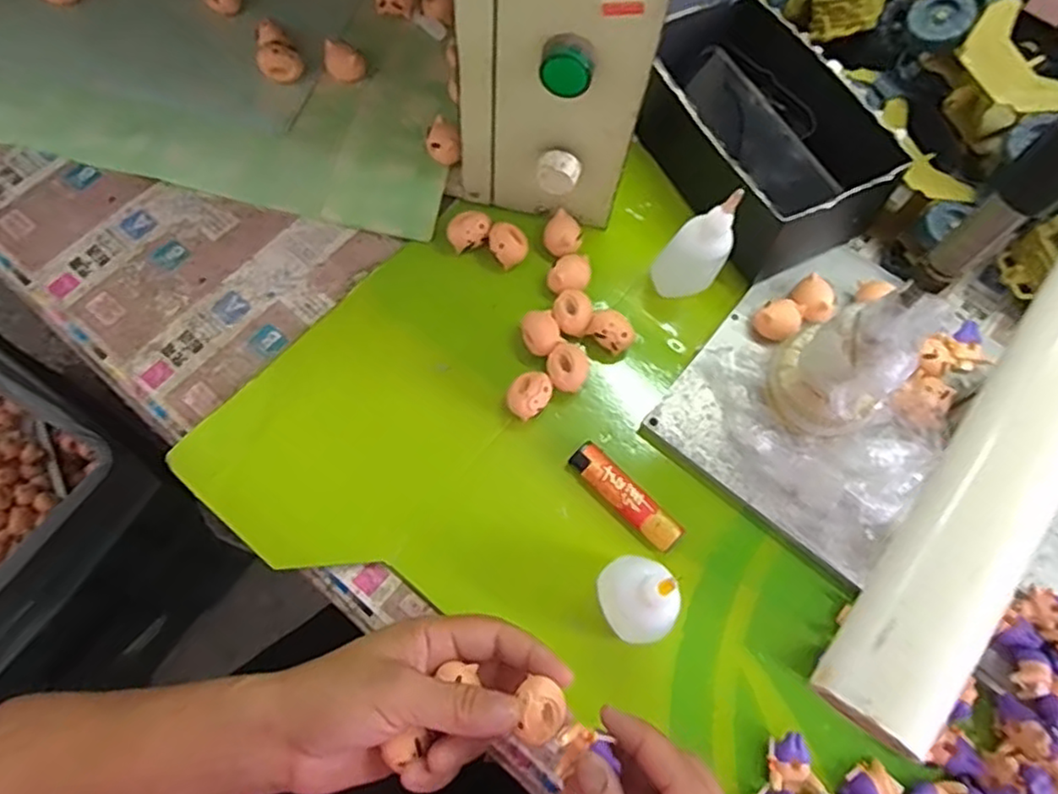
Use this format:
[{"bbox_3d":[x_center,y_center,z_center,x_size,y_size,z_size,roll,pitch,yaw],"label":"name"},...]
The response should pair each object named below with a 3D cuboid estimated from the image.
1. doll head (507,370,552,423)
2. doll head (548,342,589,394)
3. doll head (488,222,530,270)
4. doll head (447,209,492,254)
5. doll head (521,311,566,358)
[{"bbox_3d":[0.000,0.000,0.428,0.026,0.023,0.029,14,69,4],"label":"doll head"},{"bbox_3d":[0.025,-0.017,0.436,0.025,0.024,0.029,5,69,0],"label":"doll head"},{"bbox_3d":[-0.014,-0.105,0.467,0.026,0.023,0.025,1,69,-2],"label":"doll head"},{"bbox_3d":[-0.042,-0.116,0.468,0.029,0.021,0.021,-19,71,-9],"label":"doll head"},{"bbox_3d":[0.008,-0.041,0.444,0.024,0.019,0.031,-10,70,-5],"label":"doll head"}]

